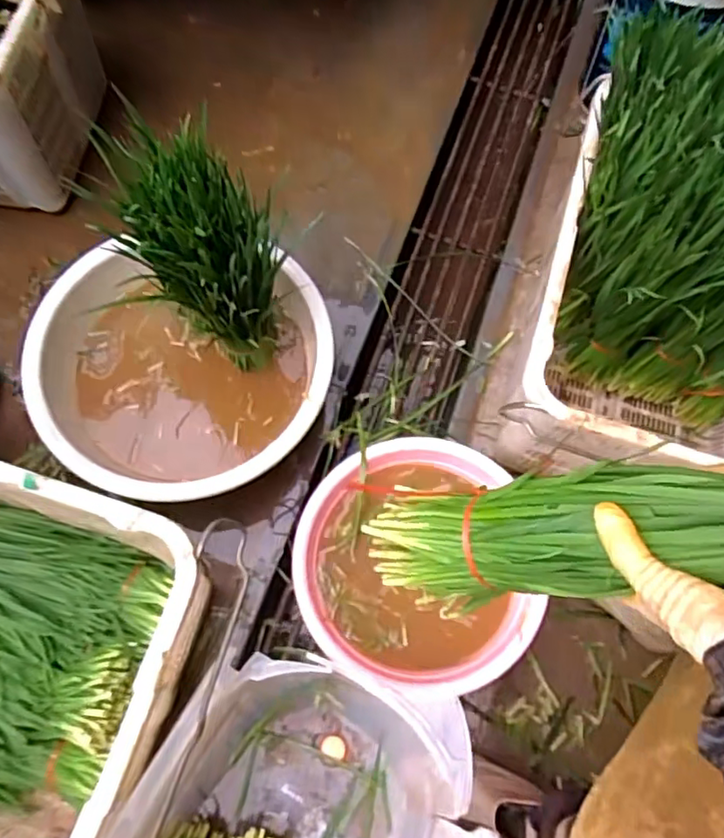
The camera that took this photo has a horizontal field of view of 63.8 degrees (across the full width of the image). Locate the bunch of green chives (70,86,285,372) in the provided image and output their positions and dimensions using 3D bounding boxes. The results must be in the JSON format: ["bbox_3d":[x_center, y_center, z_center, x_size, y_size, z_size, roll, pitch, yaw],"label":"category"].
[{"bbox_3d":[-0.234,-0.245,0.918,0.193,0.404,0.239,-1,70,-2],"label":"bunch of green chives"}]

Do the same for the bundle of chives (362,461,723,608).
[{"bbox_3d":[0.195,0.084,0.409,0.468,0.082,0.100,-9,62,43],"label":"bundle of chives"}]

